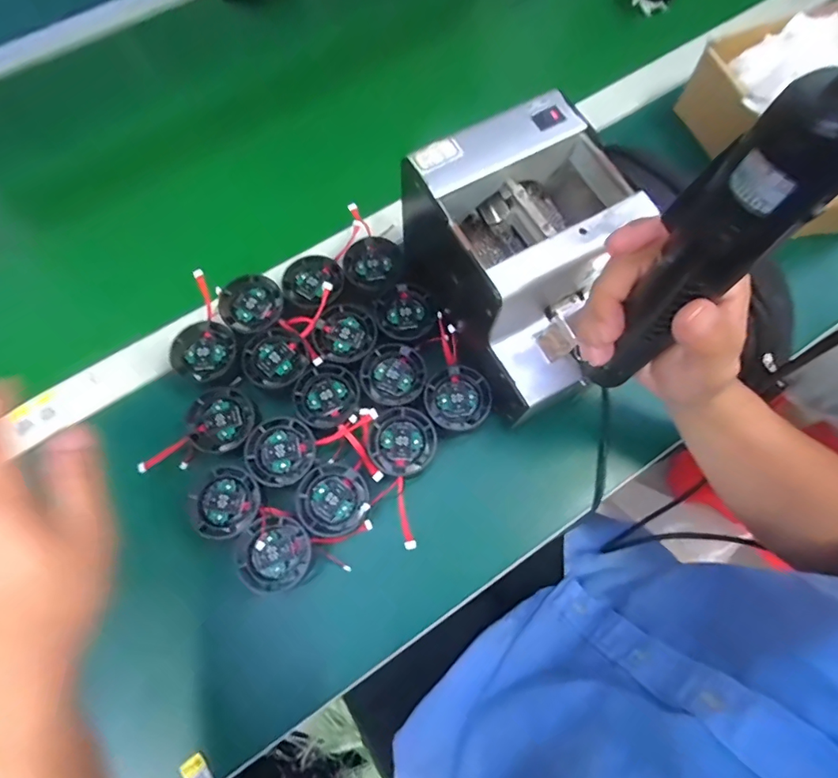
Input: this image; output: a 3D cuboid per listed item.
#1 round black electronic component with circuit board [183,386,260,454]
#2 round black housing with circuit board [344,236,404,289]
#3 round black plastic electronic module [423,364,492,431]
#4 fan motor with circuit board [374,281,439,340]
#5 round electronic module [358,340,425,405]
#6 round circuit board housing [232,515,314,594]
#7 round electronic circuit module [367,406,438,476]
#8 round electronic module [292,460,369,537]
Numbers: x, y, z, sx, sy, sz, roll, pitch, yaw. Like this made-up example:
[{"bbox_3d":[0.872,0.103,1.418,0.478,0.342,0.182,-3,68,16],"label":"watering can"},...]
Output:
[{"bbox_3d":[-0.156,0.027,0.381,0.051,0.027,0.052,0,71,0],"label":"round black electronic component with circuit board"},{"bbox_3d":[-0.041,-0.112,0.421,0.049,0.009,0.050,0,71,0],"label":"round black housing with circuit board"},{"bbox_3d":[0.030,0.009,0.386,0.050,0.027,0.048,0,71,0],"label":"round black plastic electronic module"},{"bbox_3d":[-0.011,-0.067,0.407,0.052,0.012,0.050,0,71,0],"label":"fan motor with circuit board"},{"bbox_3d":[-0.020,-0.012,0.383,0.050,0.011,0.050,0,71,0],"label":"round electronic module"},{"bbox_3d":[-0.105,0.118,0.340,0.051,0.021,0.052,0,71,0],"label":"round circuit board housing"},{"bbox_3d":[-0.013,0.041,0.368,0.050,0.013,0.051,42,76,13],"label":"round electronic circuit module"},{"bbox_3d":[-0.064,0.083,0.354,0.051,0.021,0.050,-40,75,-13],"label":"round electronic module"}]

